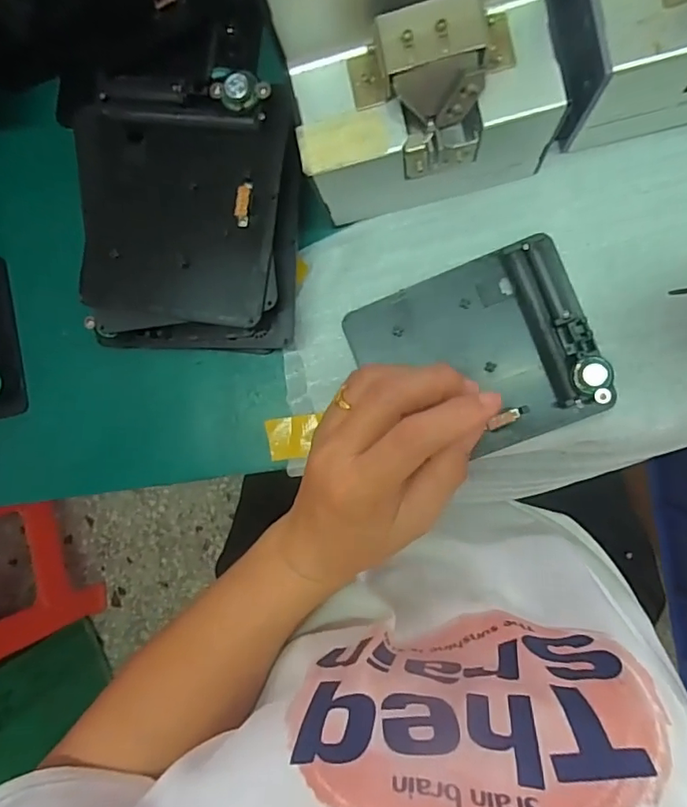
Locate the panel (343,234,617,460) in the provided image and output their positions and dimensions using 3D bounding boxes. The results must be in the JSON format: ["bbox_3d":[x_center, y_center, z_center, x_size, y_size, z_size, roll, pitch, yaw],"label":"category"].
[{"bbox_3d":[0.079,-0.027,0.308,0.129,0.020,0.110,-23,87,8],"label":"panel"}]

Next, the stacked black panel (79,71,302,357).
[{"bbox_3d":[-0.089,-0.106,0.309,0.125,0.060,0.144,3,91,8],"label":"stacked black panel"}]

